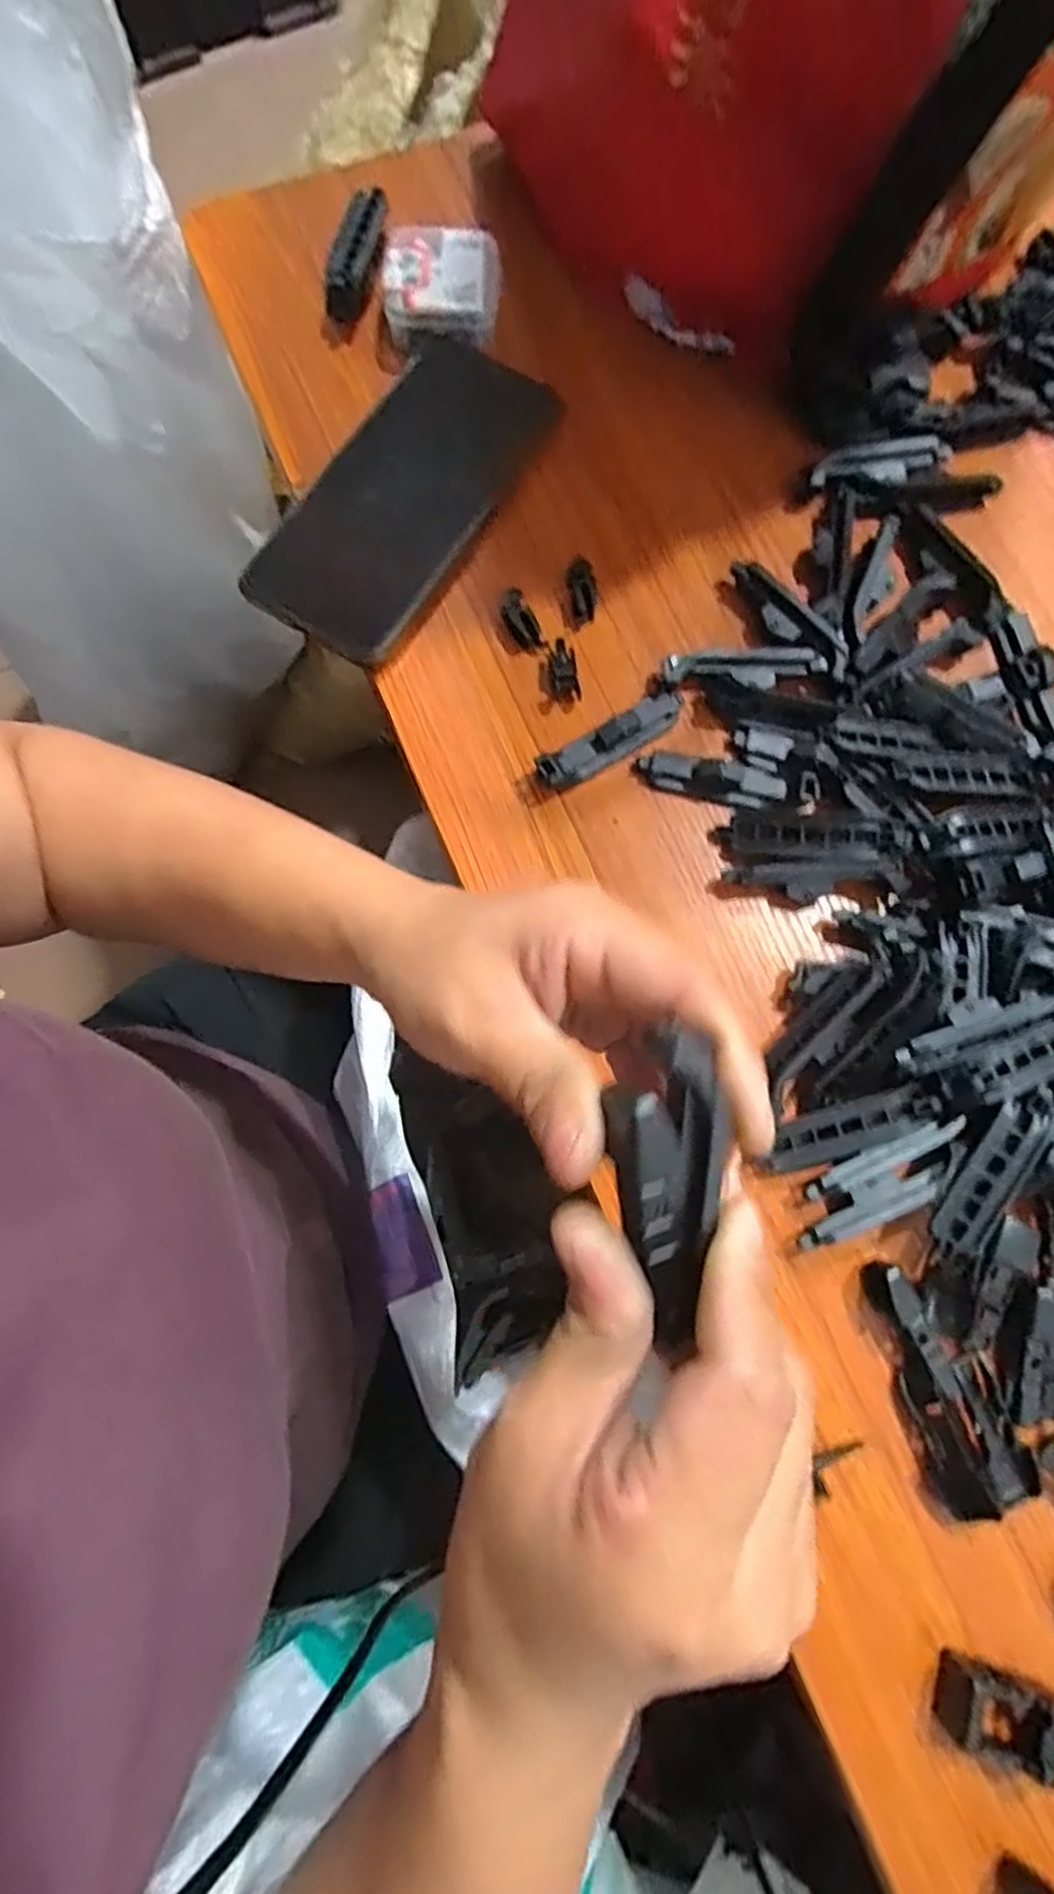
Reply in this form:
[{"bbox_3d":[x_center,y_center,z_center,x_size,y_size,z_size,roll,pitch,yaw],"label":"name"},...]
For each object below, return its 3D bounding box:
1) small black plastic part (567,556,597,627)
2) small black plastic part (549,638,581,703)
[{"bbox_3d":[0.026,-0.163,0.349,0.012,0.012,0.028,-5,78,-3],"label":"small black plastic part"},{"bbox_3d":[0.017,-0.125,0.344,0.012,0.006,0.028,-9,78,-3],"label":"small black plastic part"}]

